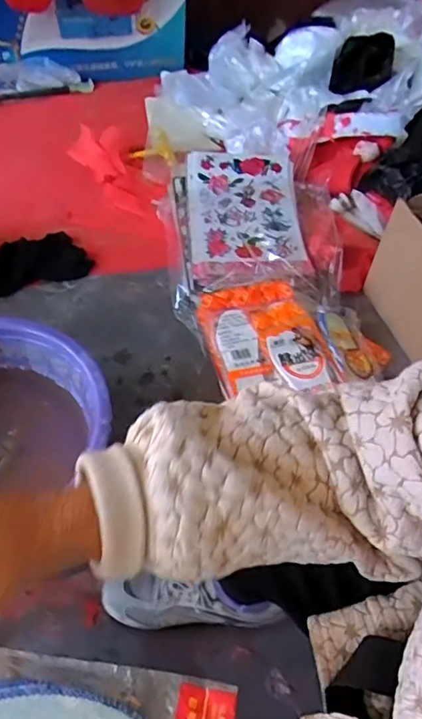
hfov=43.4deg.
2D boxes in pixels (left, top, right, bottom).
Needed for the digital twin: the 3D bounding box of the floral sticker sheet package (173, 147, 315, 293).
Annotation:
[{"bbox_3d":[0.046,-0.255,0.878,0.201,0.035,0.328,1,53,-5],"label":"floral sticker sheet package"}]

